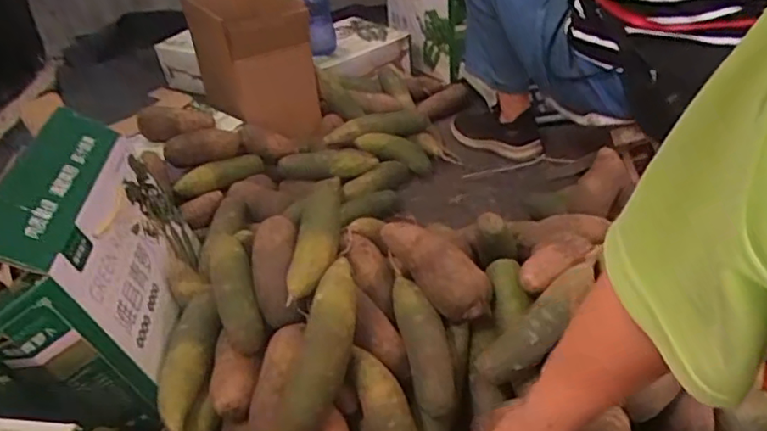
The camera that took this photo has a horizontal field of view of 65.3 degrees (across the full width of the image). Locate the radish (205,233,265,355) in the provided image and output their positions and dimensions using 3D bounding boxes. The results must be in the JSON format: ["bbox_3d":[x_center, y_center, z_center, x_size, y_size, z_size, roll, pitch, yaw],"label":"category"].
[{"bbox_3d":[-0.198,0.097,0.798,0.053,0.063,0.199,-15,35,-14],"label":"radish"}]

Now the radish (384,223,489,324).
[{"bbox_3d":[0.063,0.065,0.790,0.070,0.070,0.180,-22,37,-23],"label":"radish"}]

